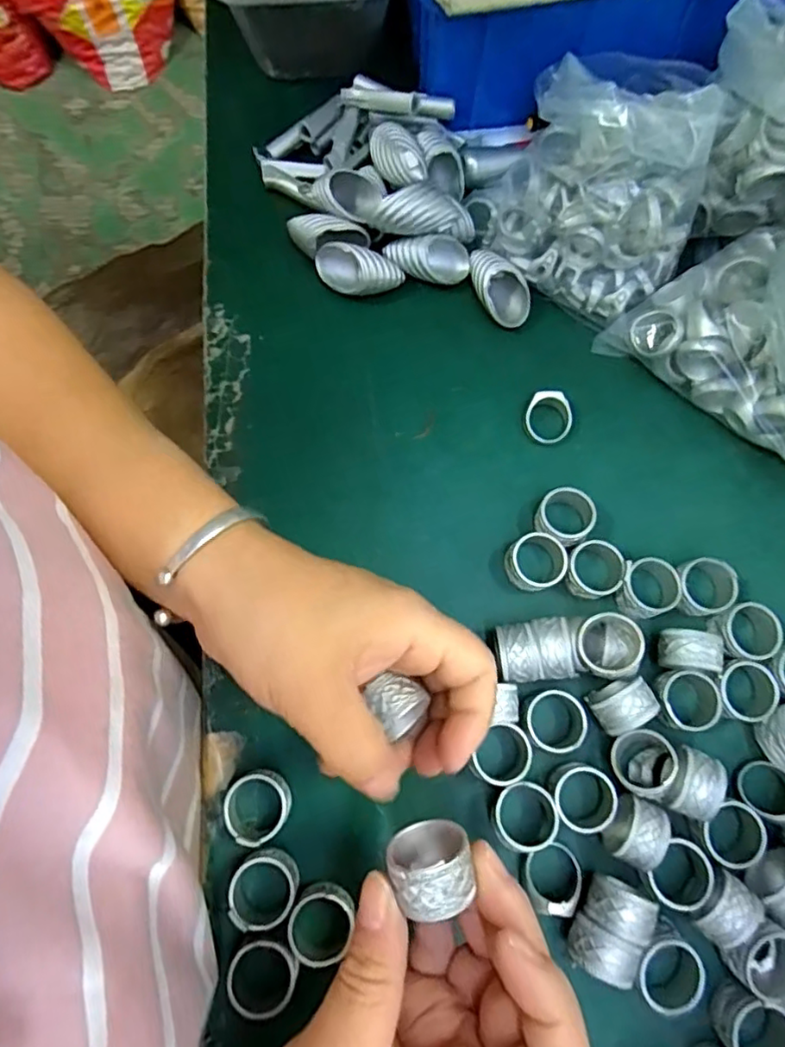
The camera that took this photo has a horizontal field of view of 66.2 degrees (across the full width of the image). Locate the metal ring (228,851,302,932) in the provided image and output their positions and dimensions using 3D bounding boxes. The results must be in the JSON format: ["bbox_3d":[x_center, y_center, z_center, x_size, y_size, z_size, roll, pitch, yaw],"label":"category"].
[{"bbox_3d":[-0.055,0.156,0.258,0.028,0.018,0.027,0,74,-2],"label":"metal ring"}]

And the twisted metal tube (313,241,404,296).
[{"bbox_3d":[-0.019,-0.139,0.337,0.048,0.024,0.020,10,74,1],"label":"twisted metal tube"}]

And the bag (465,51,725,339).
[{"bbox_3d":[0.106,-0.177,0.314,0.114,0.092,0.085,31,76,7],"label":"bag"}]

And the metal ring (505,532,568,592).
[{"bbox_3d":[0.072,0.019,0.300,0.028,0.018,0.026,0,74,-2],"label":"metal ring"}]

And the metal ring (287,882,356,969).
[{"bbox_3d":[-0.030,0.168,0.254,0.027,0.019,0.027,0,74,-2],"label":"metal ring"}]

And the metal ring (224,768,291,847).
[{"bbox_3d":[-0.059,0.125,0.267,0.029,0.018,0.029,0,74,-2],"label":"metal ring"}]

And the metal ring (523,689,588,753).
[{"bbox_3d":[0.075,0.092,0.280,0.027,0.014,0.027,0,74,-2],"label":"metal ring"}]

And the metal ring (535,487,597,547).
[{"bbox_3d":[0.087,-0.003,0.306,0.027,0.017,0.028,0,74,-2],"label":"metal ring"}]

